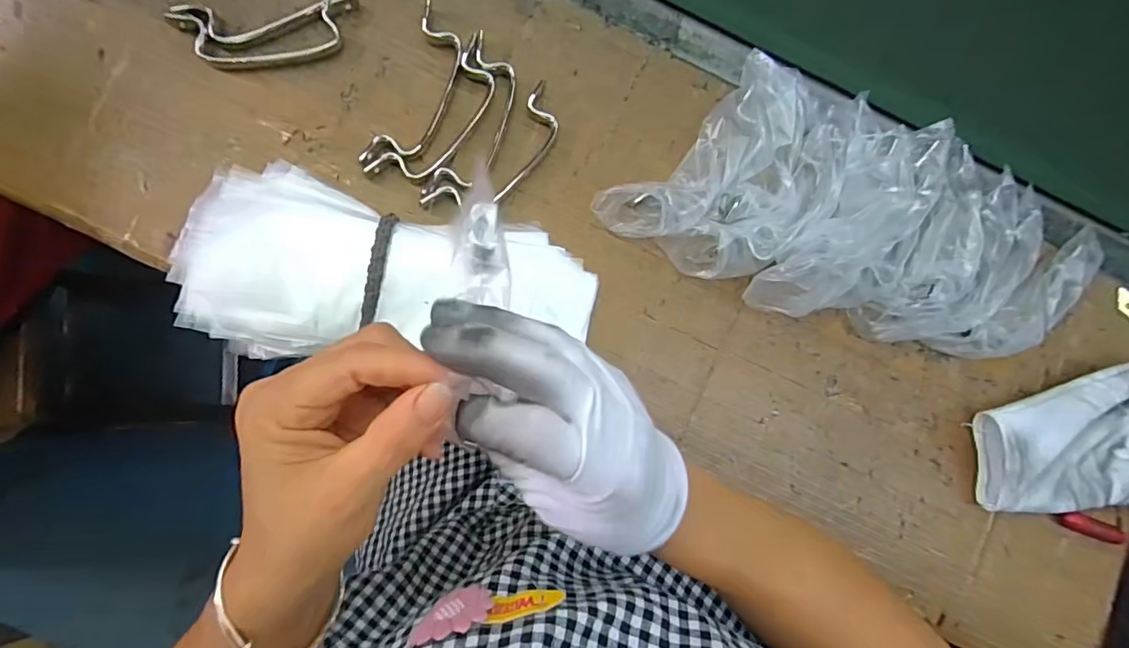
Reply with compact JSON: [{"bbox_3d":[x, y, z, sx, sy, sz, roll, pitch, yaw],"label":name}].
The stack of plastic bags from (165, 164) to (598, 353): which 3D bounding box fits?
[{"bbox_3d":[-0.116,-0.026,0.364,0.269,0.030,0.123,13,83,-3],"label":"stack of plastic bags"}]

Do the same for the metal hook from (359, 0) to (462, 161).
[{"bbox_3d":[-0.106,-0.172,0.384,0.040,0.015,0.129,21,83,-4],"label":"metal hook"}]

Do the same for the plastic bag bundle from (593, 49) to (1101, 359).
[{"bbox_3d":[0.220,-0.075,0.384,0.342,0.061,0.179,28,83,-1],"label":"plastic bag bundle"}]

